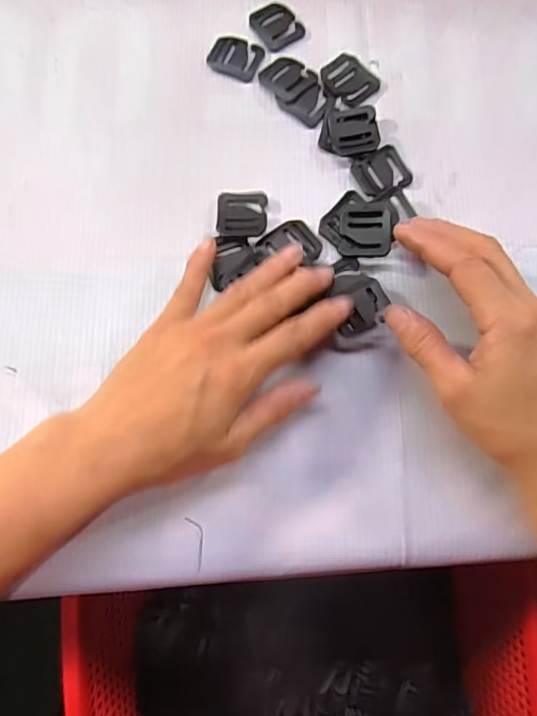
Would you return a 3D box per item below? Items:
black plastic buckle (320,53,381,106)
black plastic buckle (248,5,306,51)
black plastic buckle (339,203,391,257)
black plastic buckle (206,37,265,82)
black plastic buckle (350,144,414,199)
[{"bbox_3d":[0.054,-0.186,0.339,0.031,0.006,0.035,-40,79,-10],"label":"black plastic buckle"},{"bbox_3d":[0.005,-0.233,0.350,0.032,0.004,0.035,-34,78,-9],"label":"black plastic buckle"},{"bbox_3d":[0.059,-0.077,0.304,0.030,0.004,0.034,0,74,17],"label":"black plastic buckle"},{"bbox_3d":[-0.023,-0.206,0.343,0.035,0.004,0.030,21,76,5],"label":"black plastic buckle"},{"bbox_3d":[0.072,-0.118,0.321,0.036,0.008,0.035,-20,76,-6],"label":"black plastic buckle"}]

